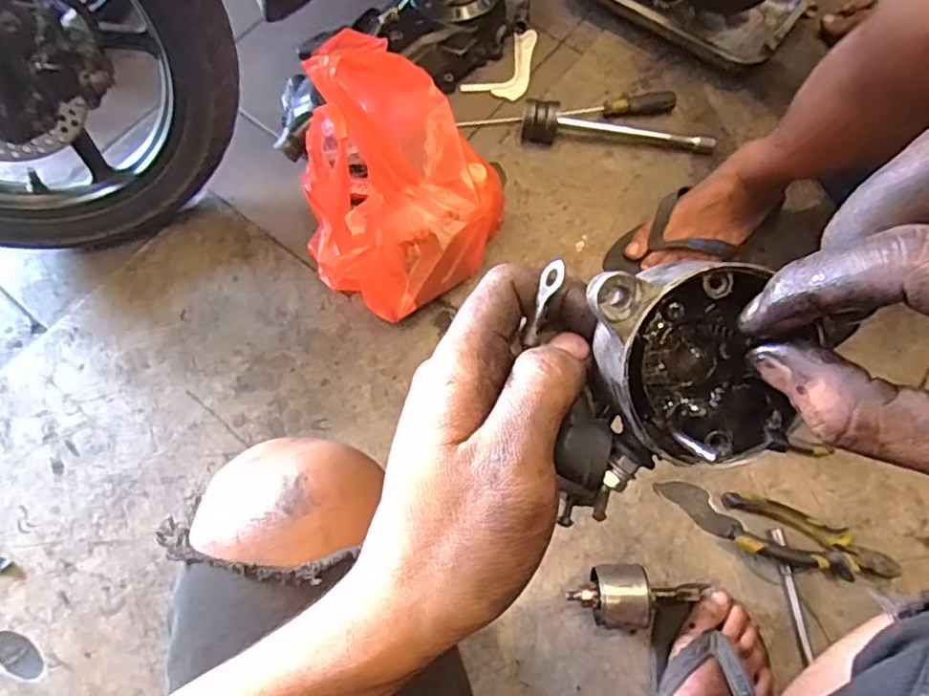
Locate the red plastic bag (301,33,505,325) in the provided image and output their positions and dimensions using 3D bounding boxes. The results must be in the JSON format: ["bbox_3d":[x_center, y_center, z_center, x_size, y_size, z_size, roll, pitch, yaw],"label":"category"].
[{"bbox_3d":[-0.076,-0.196,0.707,0.235,0.258,0.273,2,70,2],"label":"red plastic bag"}]

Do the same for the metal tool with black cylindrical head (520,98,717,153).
[{"bbox_3d":[0.213,-0.311,0.857,0.264,0.051,0.056,3,70,2],"label":"metal tool with black cylindrical head"}]

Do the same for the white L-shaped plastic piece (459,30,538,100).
[{"bbox_3d":[0.074,-0.424,0.933,0.081,0.011,0.155,37,75,14],"label":"white L-shaped plastic piece"}]

